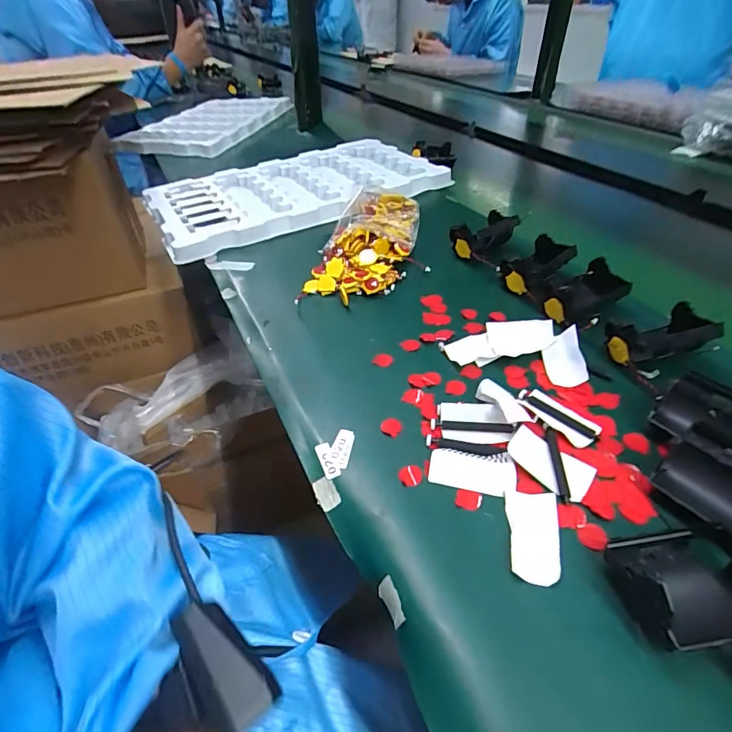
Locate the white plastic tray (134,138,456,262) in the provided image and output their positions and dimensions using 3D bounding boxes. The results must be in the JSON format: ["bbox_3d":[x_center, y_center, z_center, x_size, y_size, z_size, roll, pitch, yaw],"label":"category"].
[{"bbox_3d":[-0.109,-0.281,0.679,0.427,0.038,0.274,-17,43,-16],"label":"white plastic tray"}]

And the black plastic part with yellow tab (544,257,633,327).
[{"bbox_3d":[0.211,-0.069,0.409,0.077,0.035,0.052,-33,50,-31],"label":"black plastic part with yellow tab"}]

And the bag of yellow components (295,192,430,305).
[{"bbox_3d":[0.013,-0.154,0.525,0.125,0.033,0.241,7,42,11],"label":"bag of yellow components"}]

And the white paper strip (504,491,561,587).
[{"bbox_3d":[0.100,0.101,0.257,0.030,0.004,0.055,7,42,11],"label":"white paper strip"}]

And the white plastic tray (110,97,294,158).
[{"bbox_3d":[-0.370,-0.592,1.038,0.290,0.041,0.414,15,44,19],"label":"white plastic tray"}]

